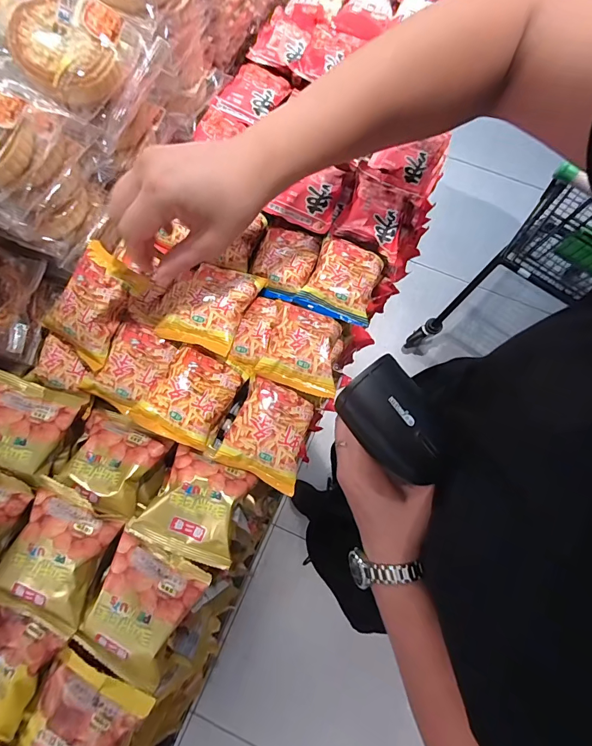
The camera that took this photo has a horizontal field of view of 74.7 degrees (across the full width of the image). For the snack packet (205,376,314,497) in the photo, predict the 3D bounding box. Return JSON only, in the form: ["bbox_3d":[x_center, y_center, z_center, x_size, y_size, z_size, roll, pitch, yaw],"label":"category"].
[{"bbox_3d":[-0.023,0.052,0.346,0.073,0.018,0.083,24,75,6],"label":"snack packet"}]

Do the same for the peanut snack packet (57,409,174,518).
[{"bbox_3d":[-0.172,0.078,0.356,0.091,0.031,0.075,25,75,6],"label":"peanut snack packet"}]

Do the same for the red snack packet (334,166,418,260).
[{"bbox_3d":[0.088,-0.172,0.423,0.071,0.032,0.085,21,75,5],"label":"red snack packet"}]

